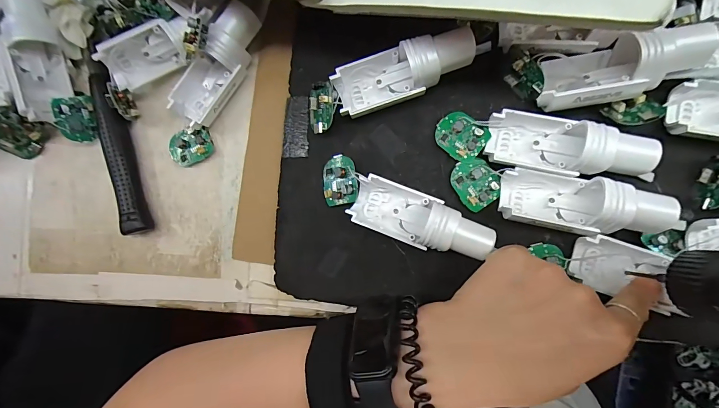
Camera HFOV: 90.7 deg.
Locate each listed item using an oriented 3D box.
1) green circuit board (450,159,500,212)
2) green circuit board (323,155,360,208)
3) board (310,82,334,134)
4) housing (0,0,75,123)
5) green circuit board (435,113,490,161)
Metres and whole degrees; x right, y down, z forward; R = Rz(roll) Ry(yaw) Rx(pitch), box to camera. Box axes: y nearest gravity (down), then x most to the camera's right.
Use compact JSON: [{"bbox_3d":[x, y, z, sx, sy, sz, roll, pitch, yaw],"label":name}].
[{"bbox_3d":[0.080,-0.014,0.244,0.029,0.006,0.034,-38,85,2],"label":"green circuit board"},{"bbox_3d":[-0.014,-0.017,0.251,0.029,0.009,0.035,-11,81,33],"label":"green circuit board"},{"bbox_3d":[-0.026,-0.068,0.254,0.027,0.013,0.034,22,107,37],"label":"board"},{"bbox_3d":[-0.239,-0.110,0.264,0.027,0.033,0.094,3,102,8],"label":"housing"},{"bbox_3d":[0.070,-0.047,0.246,0.035,0.011,0.029,36,91,6],"label":"green circuit board"}]

